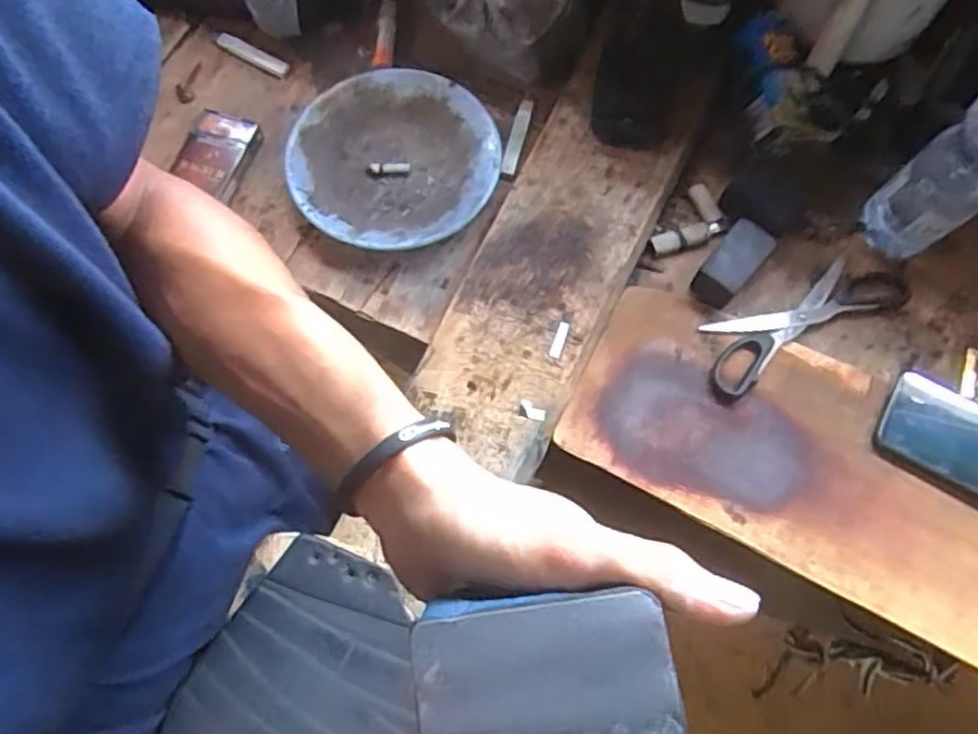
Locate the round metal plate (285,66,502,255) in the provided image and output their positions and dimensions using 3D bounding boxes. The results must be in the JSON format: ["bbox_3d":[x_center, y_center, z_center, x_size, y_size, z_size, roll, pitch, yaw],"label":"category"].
[{"bbox_3d":[-0.089,-0.197,0.674,0.191,0.030,0.184,0,72,0],"label":"round metal plate"}]

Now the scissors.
[{"bbox_3d":[0.280,-0.043,0.642,0.208,0.016,0.067,-28,74,-9],"label":"scissors"}]

